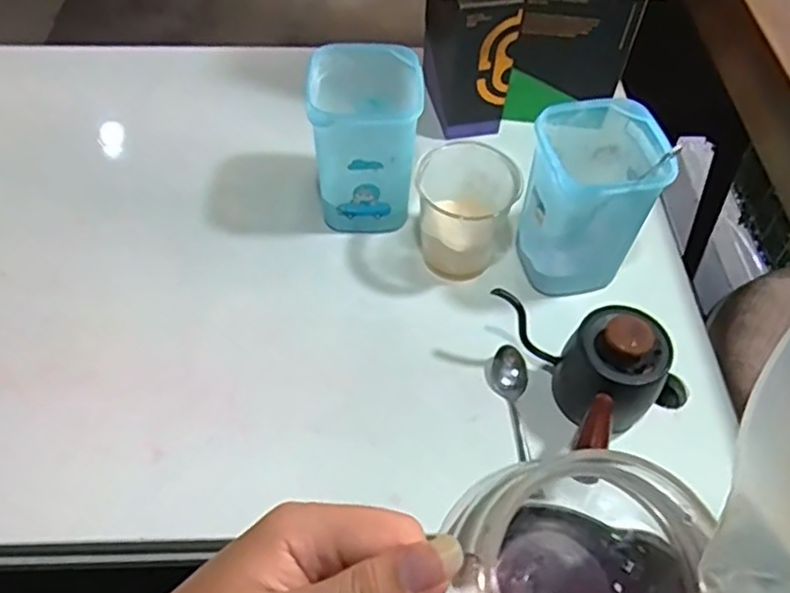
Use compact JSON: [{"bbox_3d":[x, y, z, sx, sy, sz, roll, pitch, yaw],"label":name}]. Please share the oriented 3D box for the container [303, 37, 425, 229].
[{"bbox_3d":[-0.028,-0.141,0.637,0.094,0.144,0.092,0,55,-2],"label":"container"}]

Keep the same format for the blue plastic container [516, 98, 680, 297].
[{"bbox_3d":[0.166,-0.084,0.597,0.096,0.139,0.103,3,54,0],"label":"blue plastic container"}]

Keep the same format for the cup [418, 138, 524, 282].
[{"bbox_3d":[0.065,-0.079,0.628,0.084,0.093,0.087,1,55,-1],"label":"cup"}]

